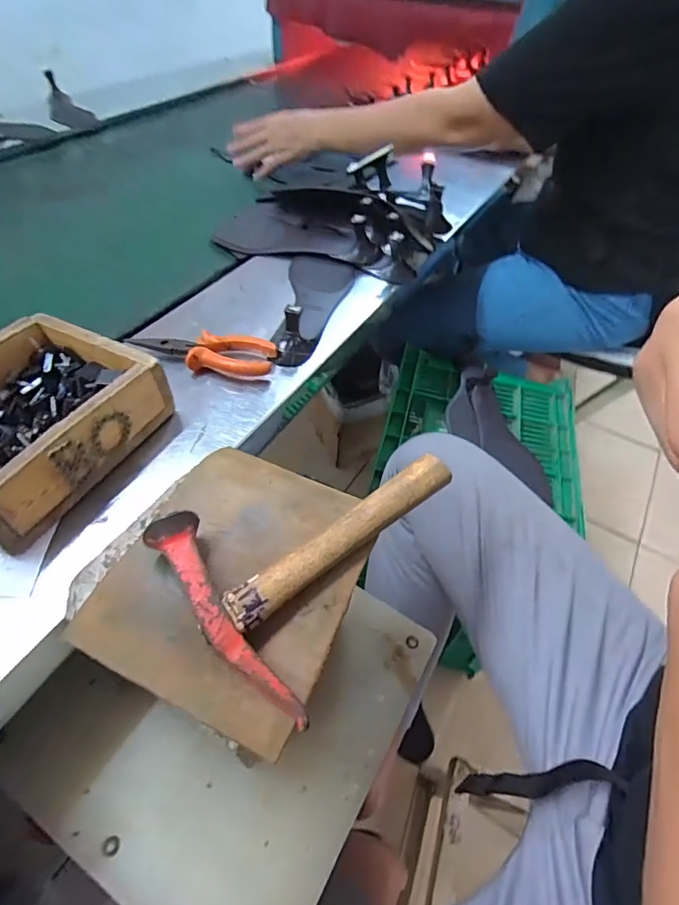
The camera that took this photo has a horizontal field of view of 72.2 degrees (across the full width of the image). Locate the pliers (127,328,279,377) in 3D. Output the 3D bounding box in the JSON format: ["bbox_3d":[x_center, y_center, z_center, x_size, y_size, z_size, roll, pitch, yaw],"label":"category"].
[{"bbox_3d":[-0.140,-0.102,0.478,0.145,0.022,0.043,6,51,2],"label":"pliers"}]

